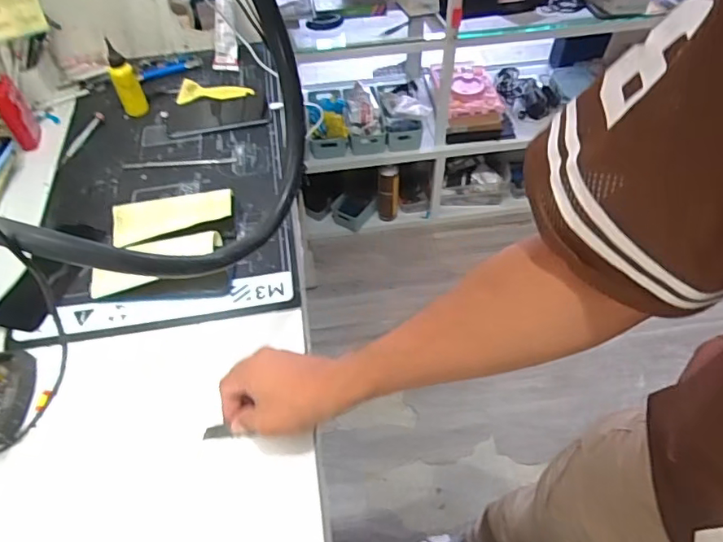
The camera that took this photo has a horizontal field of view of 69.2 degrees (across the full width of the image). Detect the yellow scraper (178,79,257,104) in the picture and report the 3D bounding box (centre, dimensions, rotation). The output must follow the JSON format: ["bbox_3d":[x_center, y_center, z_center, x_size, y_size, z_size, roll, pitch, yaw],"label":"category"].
[{"bbox_3d":[-0.240,-0.300,0.865,0.122,0.018,0.041,-6,52,-2],"label":"yellow scraper"}]

